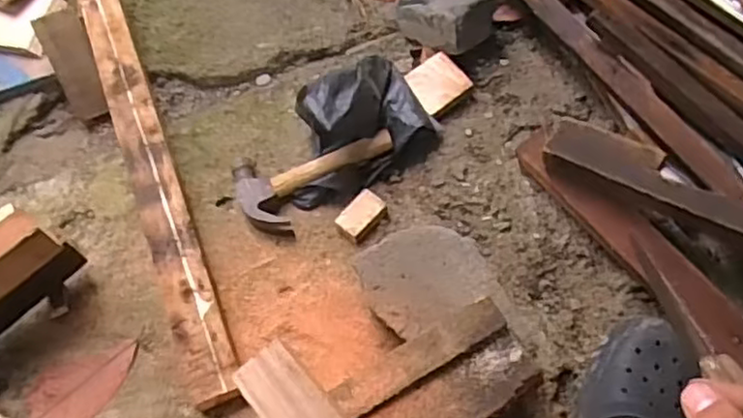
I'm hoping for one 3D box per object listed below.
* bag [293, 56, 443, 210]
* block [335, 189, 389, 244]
[{"bbox_3d":[-0.026,-0.112,0.898,0.217,0.127,0.129,-31,63,-13],"label":"bag"},{"bbox_3d":[-0.013,0.010,0.879,0.040,0.029,0.067,37,69,22],"label":"block"}]

